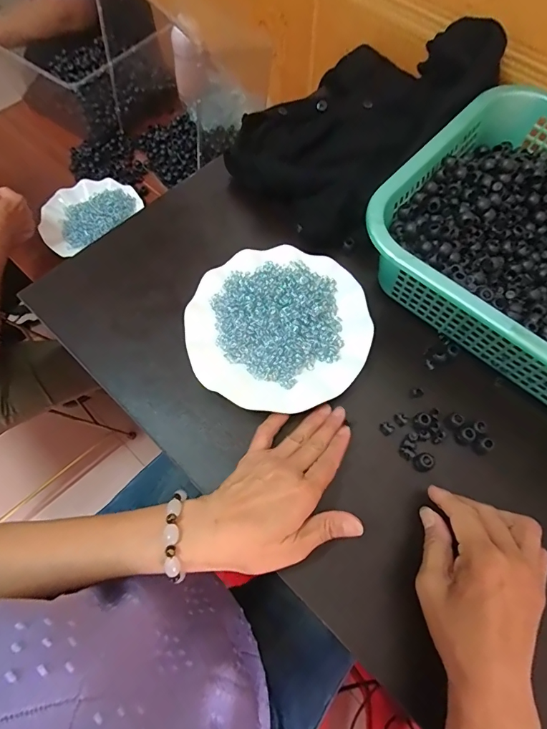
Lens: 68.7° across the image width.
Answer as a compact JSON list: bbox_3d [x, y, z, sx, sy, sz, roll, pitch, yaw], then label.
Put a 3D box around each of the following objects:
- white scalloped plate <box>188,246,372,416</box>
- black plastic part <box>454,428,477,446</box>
[{"bbox_3d":[0.005,-0.040,0.411,0.178,0.017,0.176,0,66,0],"label":"white scalloped plate"},{"bbox_3d":[0.185,0.069,0.384,0.014,0.013,0.014,-23,69,-10],"label":"black plastic part"}]

